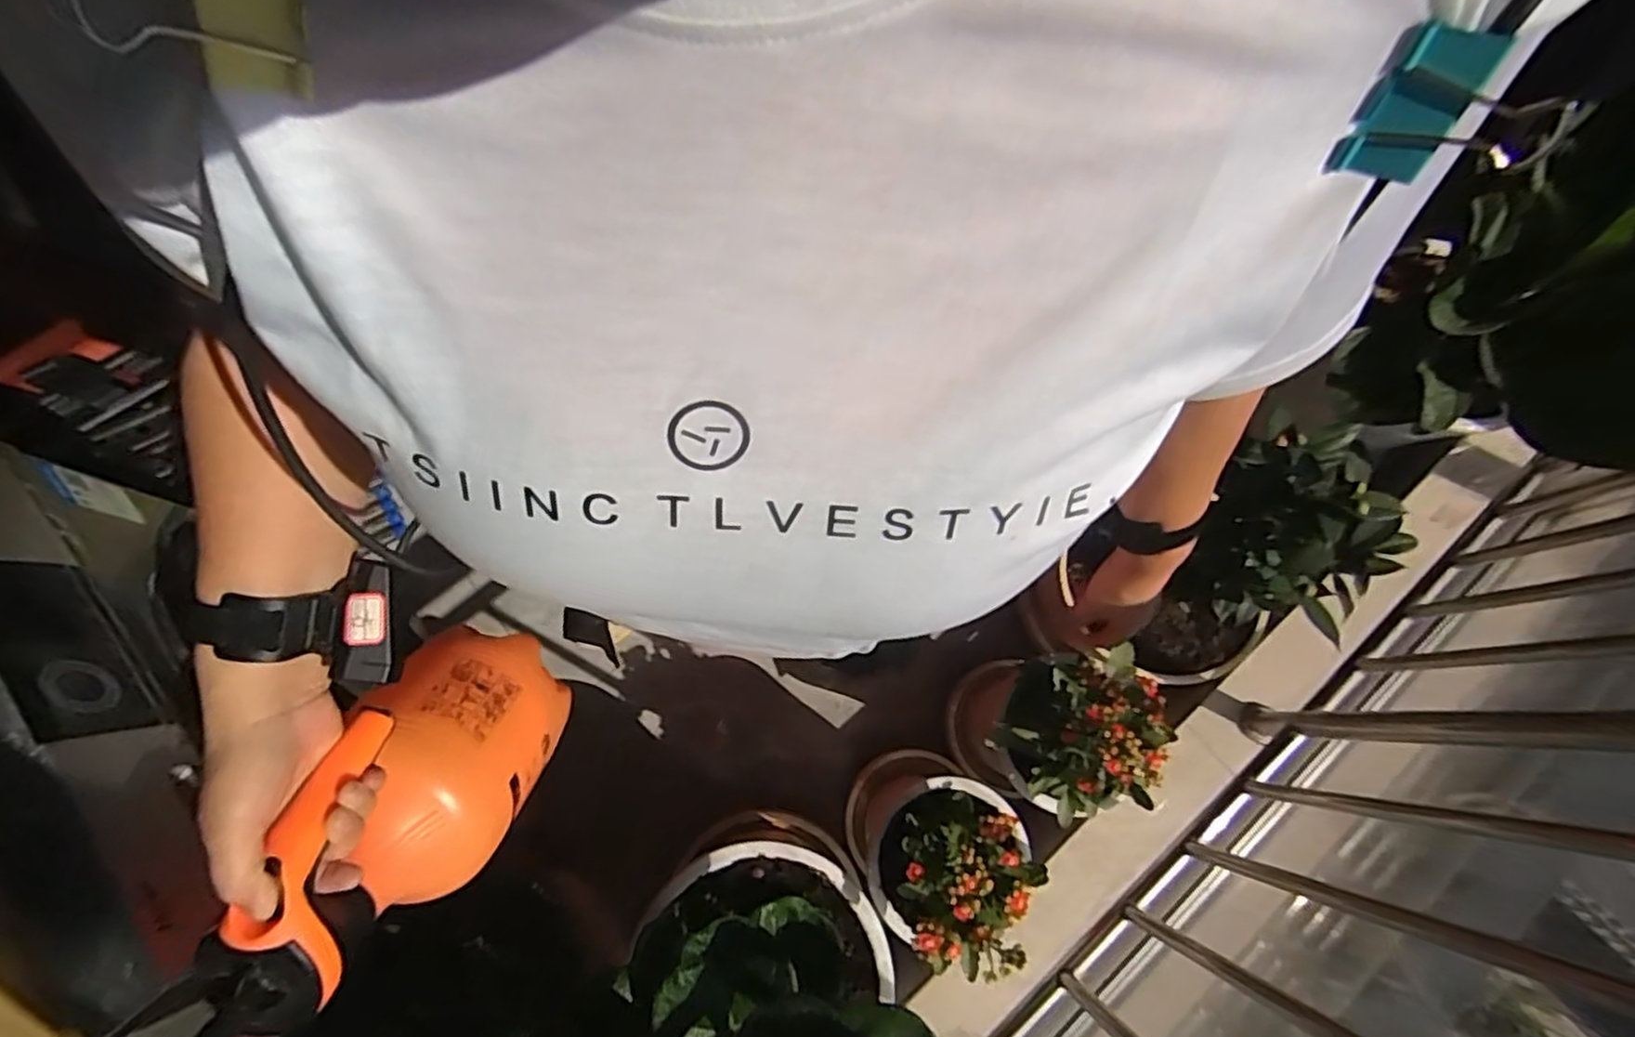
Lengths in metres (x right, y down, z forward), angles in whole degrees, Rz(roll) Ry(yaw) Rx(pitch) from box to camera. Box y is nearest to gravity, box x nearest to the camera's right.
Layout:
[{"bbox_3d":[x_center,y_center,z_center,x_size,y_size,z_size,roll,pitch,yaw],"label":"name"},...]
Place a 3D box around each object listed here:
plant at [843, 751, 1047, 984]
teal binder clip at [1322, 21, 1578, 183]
[{"bbox_3d":[0.173,0.481,1.057,0.221,0.485,0.232,20,75,4],"label":"plant"},{"bbox_3d":[0.152,-0.097,0.170,0.039,0.032,0.015,21,47,9],"label":"teal binder clip"}]

